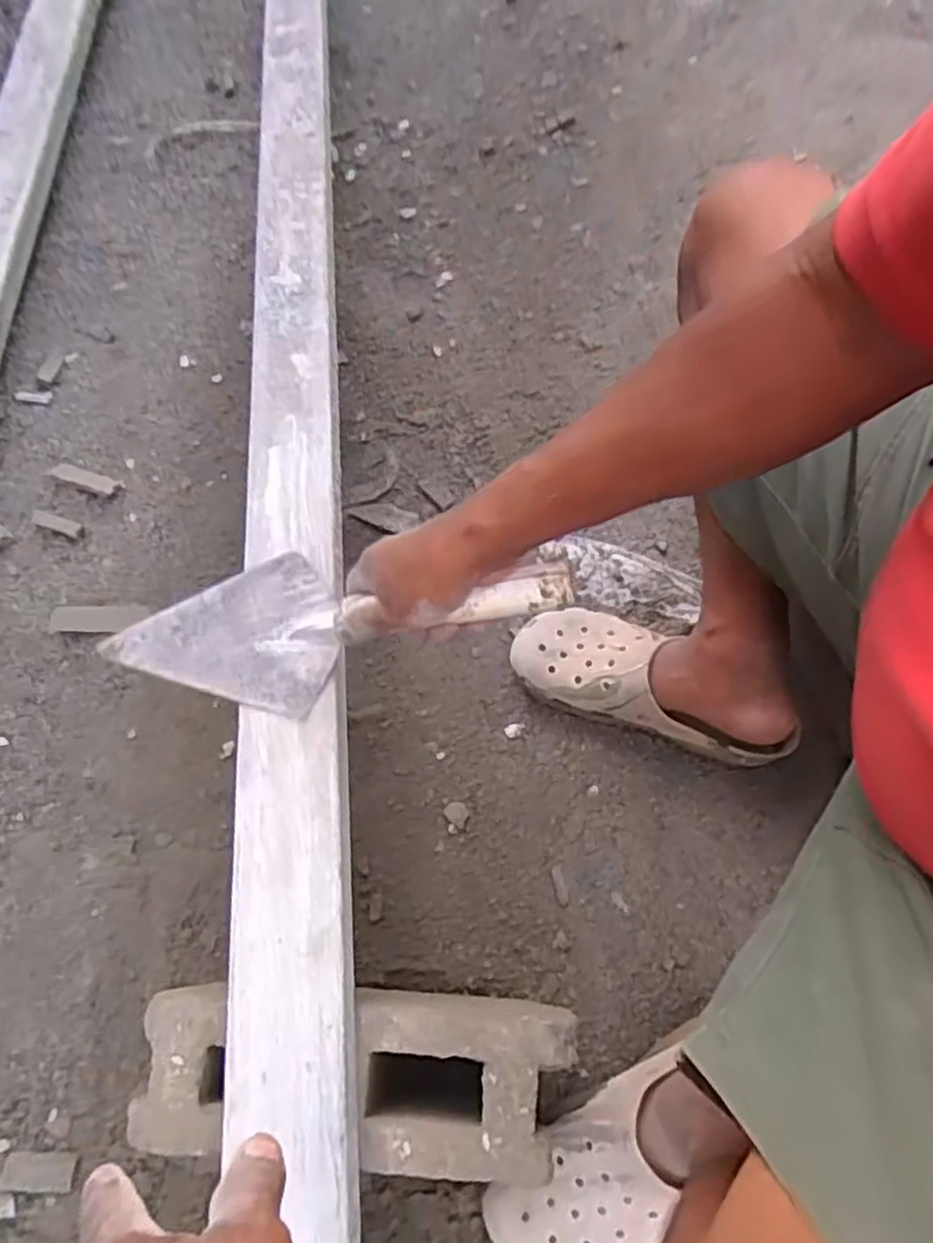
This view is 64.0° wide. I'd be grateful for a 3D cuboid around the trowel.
[{"bbox_3d":[-0.104,0.000,0.564,0.346,0.062,0.115,-8,64,19],"label":"trowel"}]

